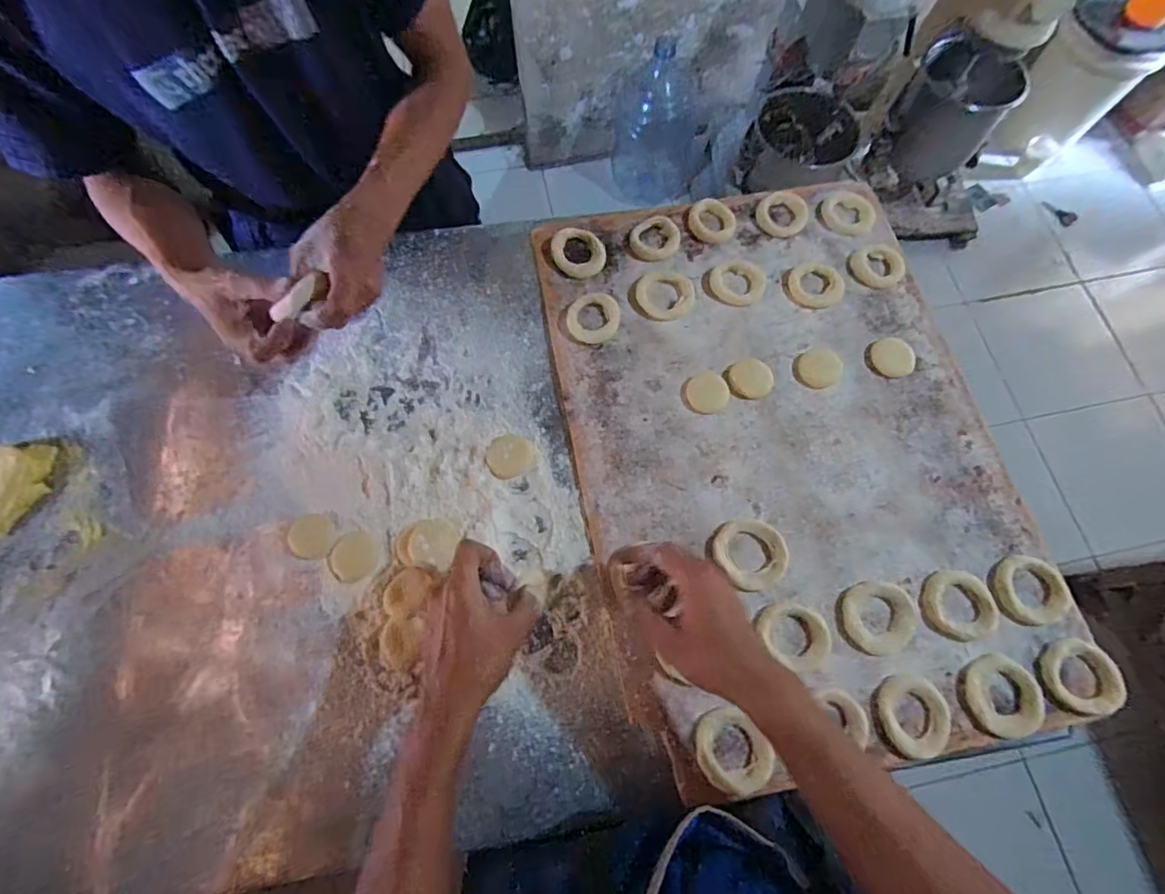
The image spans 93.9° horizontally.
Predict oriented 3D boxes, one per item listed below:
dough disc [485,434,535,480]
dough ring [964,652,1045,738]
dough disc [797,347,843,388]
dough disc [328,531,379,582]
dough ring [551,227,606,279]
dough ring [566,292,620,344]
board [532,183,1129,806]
[{"bbox_3d":[-0.074,0.009,0.557,0.047,0.011,0.049,0,69,1],"label":"dough disc"},{"bbox_3d":[0.358,0.210,0.462,0.057,0.013,0.063,13,70,5],"label":"dough ring"},{"bbox_3d":[0.253,-0.085,0.578,0.046,0.004,0.042,0,69,1],"label":"dough disc"},{"bbox_3d":[-0.216,0.103,0.512,0.046,0.004,0.045,0,69,1],"label":"dough disc"},{"bbox_3d":[-0.004,-0.223,0.623,0.059,0.007,0.064,-8,69,-2],"label":"dough ring"},{"bbox_3d":[0.012,-0.142,0.595,0.055,0.010,0.057,0,69,1],"label":"dough ring"},{"bbox_3d":[0.203,-0.018,0.553,0.411,0.018,0.596,-10,70,-3],"label":"board"}]

